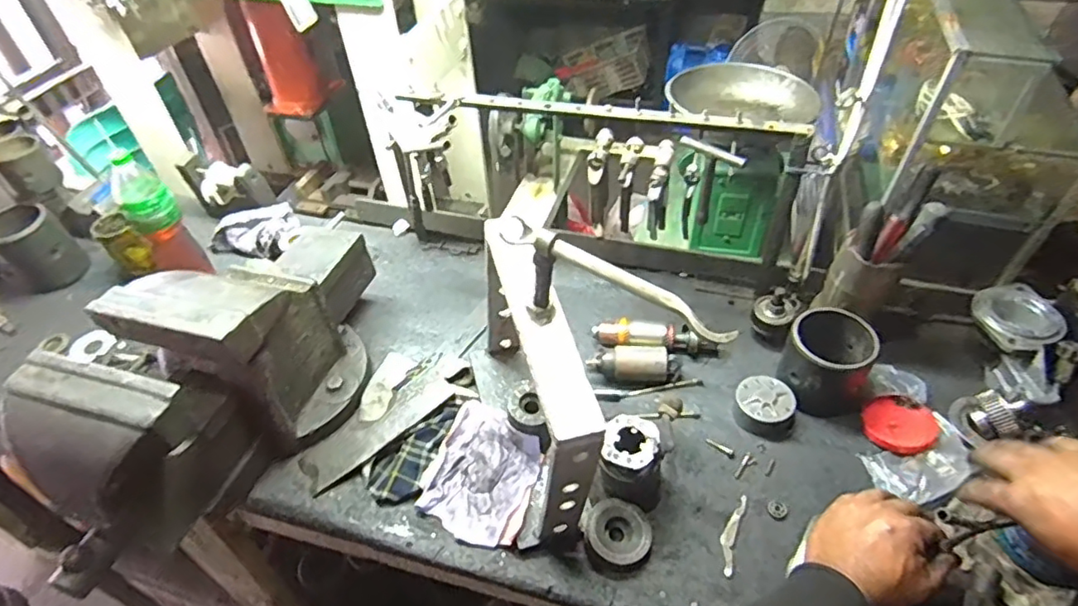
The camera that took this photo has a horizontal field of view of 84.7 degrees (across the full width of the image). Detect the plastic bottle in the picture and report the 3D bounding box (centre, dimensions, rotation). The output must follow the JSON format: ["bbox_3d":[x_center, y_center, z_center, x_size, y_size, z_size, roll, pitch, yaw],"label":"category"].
[{"bbox_3d":[-0.667,-0.143,1.034,0.086,0.239,0.079,27,53,27],"label":"plastic bottle"}]

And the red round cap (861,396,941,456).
[{"bbox_3d":[0.495,0.170,0.815,0.089,0.016,0.090,-2,45,2],"label":"red round cap"}]

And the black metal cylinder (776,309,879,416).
[{"bbox_3d":[0.401,0.085,0.831,0.110,0.106,0.120,21,50,22],"label":"black metal cylinder"}]

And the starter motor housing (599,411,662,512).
[{"bbox_3d":[0.118,0.207,0.753,0.080,0.123,0.067,12,47,15],"label":"starter motor housing"}]

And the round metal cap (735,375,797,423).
[{"bbox_3d":[0.320,0.143,0.843,0.077,0.043,0.074,-2,45,2],"label":"round metal cap"}]

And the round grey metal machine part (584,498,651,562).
[{"bbox_3d":[0.099,0.286,0.739,0.079,0.029,0.078,-2,45,2],"label":"round grey metal machine part"}]

